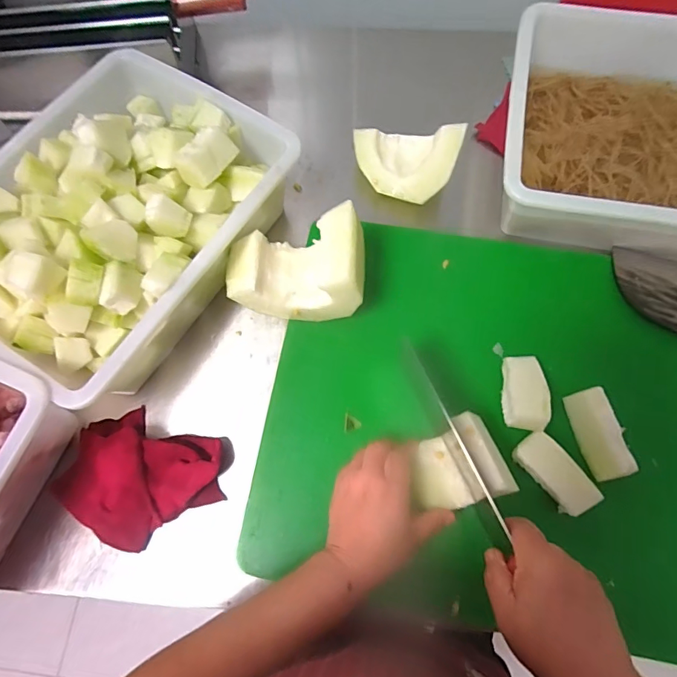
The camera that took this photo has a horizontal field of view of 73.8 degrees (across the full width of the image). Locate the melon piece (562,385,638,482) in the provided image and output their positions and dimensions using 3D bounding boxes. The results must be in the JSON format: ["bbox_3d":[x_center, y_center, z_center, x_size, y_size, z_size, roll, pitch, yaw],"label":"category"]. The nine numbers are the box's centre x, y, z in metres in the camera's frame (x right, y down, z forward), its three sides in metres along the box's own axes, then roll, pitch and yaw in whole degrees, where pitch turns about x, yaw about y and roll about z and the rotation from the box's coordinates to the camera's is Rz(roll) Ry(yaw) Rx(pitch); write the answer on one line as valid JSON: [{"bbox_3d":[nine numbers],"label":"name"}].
[{"bbox_3d":[0.262,0.096,0.456,0.030,0.040,0.086,-11,71,-2],"label":"melon piece"}]

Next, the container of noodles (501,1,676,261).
[{"bbox_3d":[0.372,-0.237,0.531,0.355,0.095,0.288,10,71,5],"label":"container of noodles"}]

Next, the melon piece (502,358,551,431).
[{"bbox_3d":[0.190,0.052,0.459,0.040,0.021,0.085,11,48,5],"label":"melon piece"}]

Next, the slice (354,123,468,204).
[{"bbox_3d":[0.090,-0.221,0.583,0.135,0.050,0.086,9,102,20],"label":"slice"}]

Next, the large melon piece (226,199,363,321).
[{"bbox_3d":[-0.046,-0.073,0.479,0.144,0.096,0.087,0,71,1],"label":"large melon piece"}]

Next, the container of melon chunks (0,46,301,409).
[{"bbox_3d":[-0.244,-0.132,0.501,0.266,0.125,0.348,32,75,12],"label":"container of melon chunks"}]

